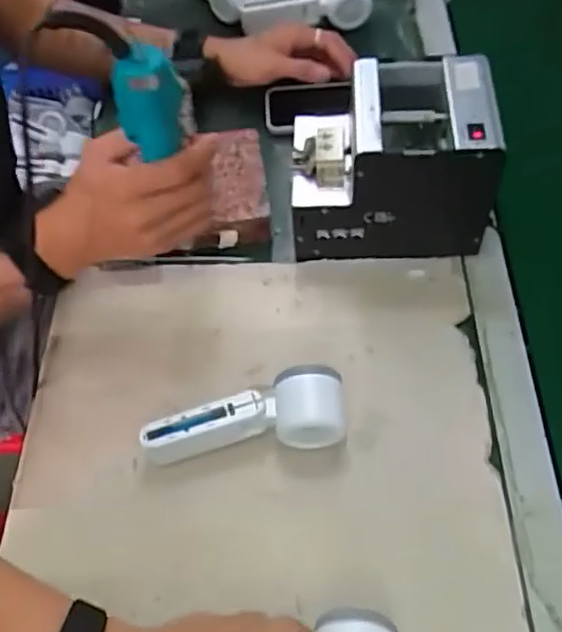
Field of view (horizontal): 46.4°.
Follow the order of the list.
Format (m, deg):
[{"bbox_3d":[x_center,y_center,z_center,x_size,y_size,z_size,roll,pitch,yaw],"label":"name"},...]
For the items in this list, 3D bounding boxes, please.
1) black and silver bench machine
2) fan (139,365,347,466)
[{"bbox_3d":[0.102,-0.143,0.634,0.175,0.168,0.122,2,56,2],"label":"black and silver bench machine"},{"bbox_3d":[-0.030,0.090,0.544,0.166,0.055,0.057,-7,56,-4],"label":"fan"}]

